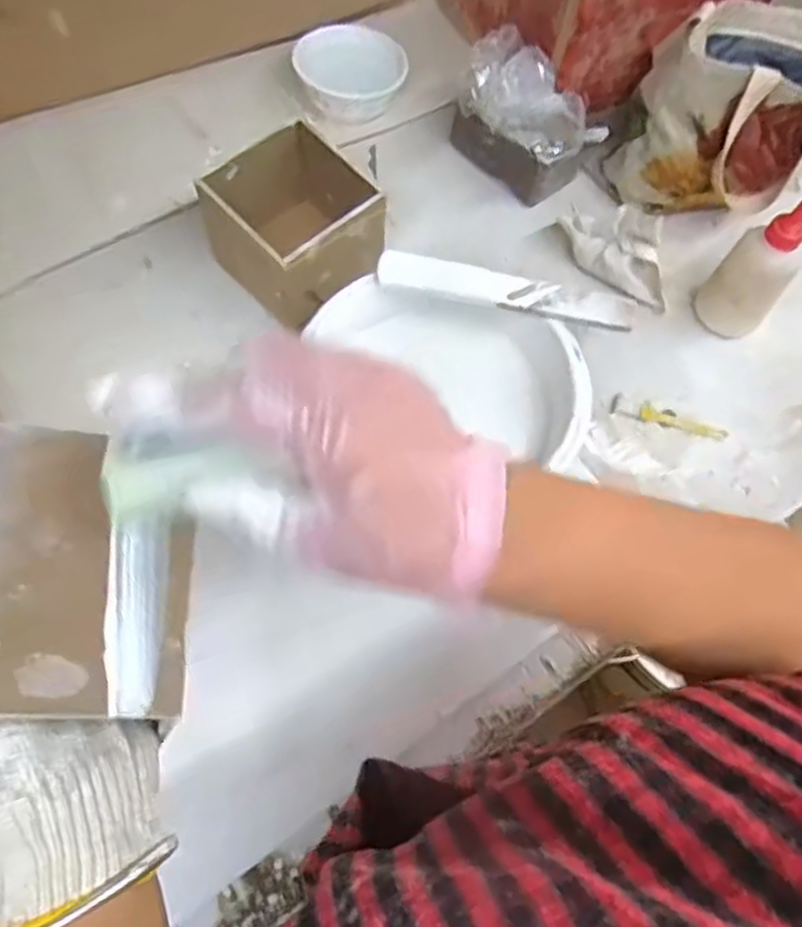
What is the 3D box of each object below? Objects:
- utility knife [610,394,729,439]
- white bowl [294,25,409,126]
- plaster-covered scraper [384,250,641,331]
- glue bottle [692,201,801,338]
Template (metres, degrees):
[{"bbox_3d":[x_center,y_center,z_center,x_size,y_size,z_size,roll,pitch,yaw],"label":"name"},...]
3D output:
[{"bbox_3d":[0.236,-0.039,0.658,0.105,0.008,0.019,15,64,4],"label":"utility knife"},{"bbox_3d":[-0.052,-0.396,0.768,0.103,0.054,0.103,1,64,-3],"label":"white bowl"},{"bbox_3d":[0.084,-0.139,0.593,0.203,0.012,0.035,13,64,3],"label":"plaster-covered scraper"},{"bbox_3d":[0.308,-0.169,0.646,0.053,0.159,0.048,7,64,0],"label":"glue bottle"}]

